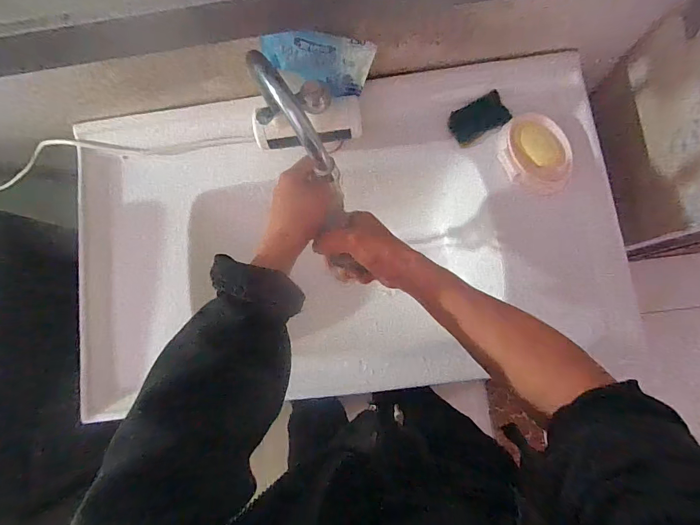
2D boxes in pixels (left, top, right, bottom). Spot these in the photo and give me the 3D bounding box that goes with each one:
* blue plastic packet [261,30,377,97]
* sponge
[{"bbox_3d":[-0.041,-0.261,0.495,0.145,0.080,0.015,15,67,6],"label":"blue plastic packet"},{"bbox_3d":[0.200,-0.222,0.595,0.086,0.017,0.055,-26,80,0],"label":"sponge"}]

